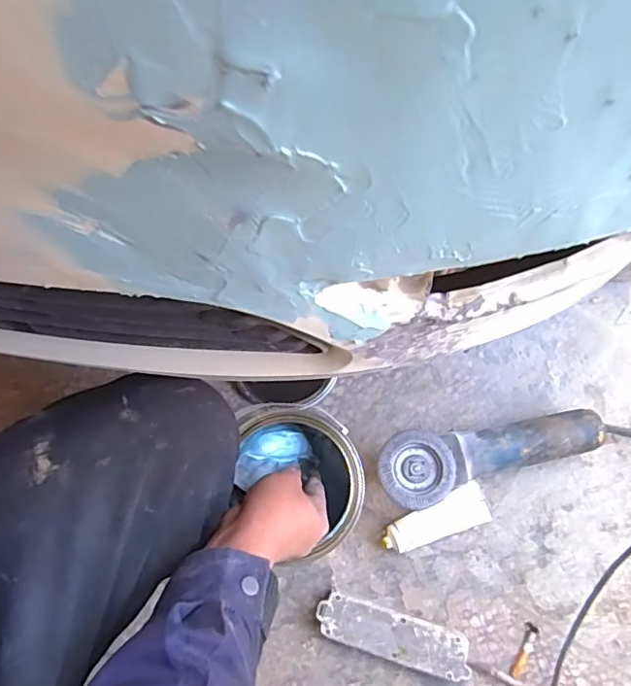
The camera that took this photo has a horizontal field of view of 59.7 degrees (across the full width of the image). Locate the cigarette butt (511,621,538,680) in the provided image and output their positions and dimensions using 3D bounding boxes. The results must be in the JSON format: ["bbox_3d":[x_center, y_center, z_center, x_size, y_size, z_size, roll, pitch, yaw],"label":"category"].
[{"bbox_3d":[0.252,0.373,0.664,0.016,0.006,0.064,26,77,8],"label":"cigarette butt"}]

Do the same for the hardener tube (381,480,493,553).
[{"bbox_3d":[0.154,0.226,0.701,0.140,0.019,0.050,-19,75,-4],"label":"hardener tube"}]

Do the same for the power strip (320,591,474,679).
[{"bbox_3d":[0.092,0.349,0.663,0.179,0.033,0.053,16,76,5],"label":"power strip"}]

